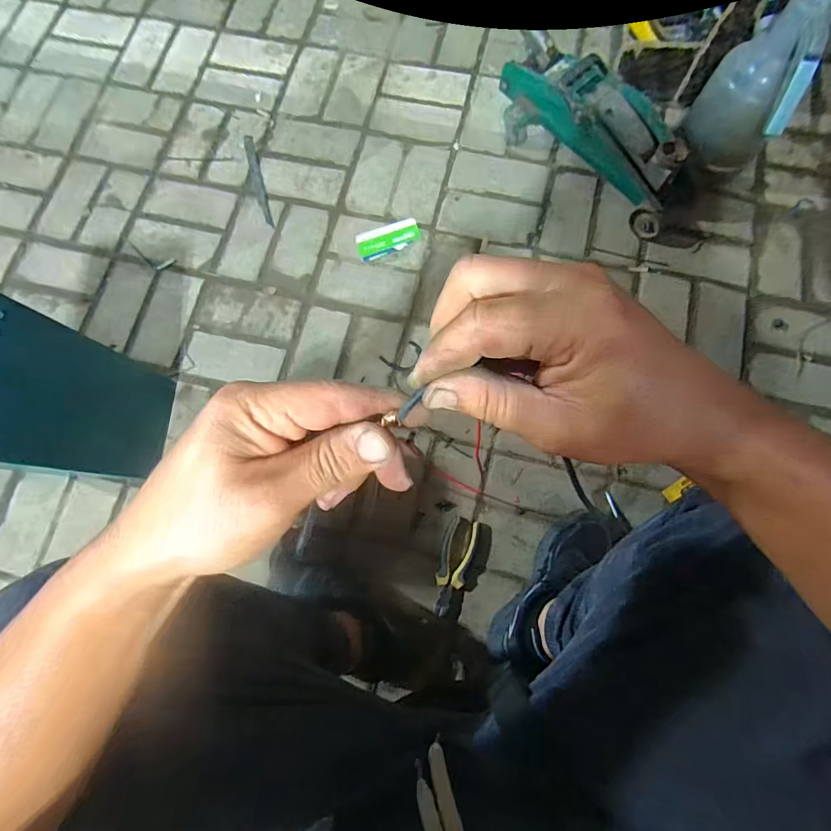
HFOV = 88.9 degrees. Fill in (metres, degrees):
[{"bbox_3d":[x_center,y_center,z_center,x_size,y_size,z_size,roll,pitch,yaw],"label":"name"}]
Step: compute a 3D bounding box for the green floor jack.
[{"bbox_3d":[0.324,-0.521,0.782,0.396,0.126,0.144,43,81,11],"label":"green floor jack"}]

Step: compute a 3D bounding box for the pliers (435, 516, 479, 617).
[{"bbox_3d":[0.060,0.241,0.674,0.052,0.014,0.148,19,79,4],"label":"pliers"}]

